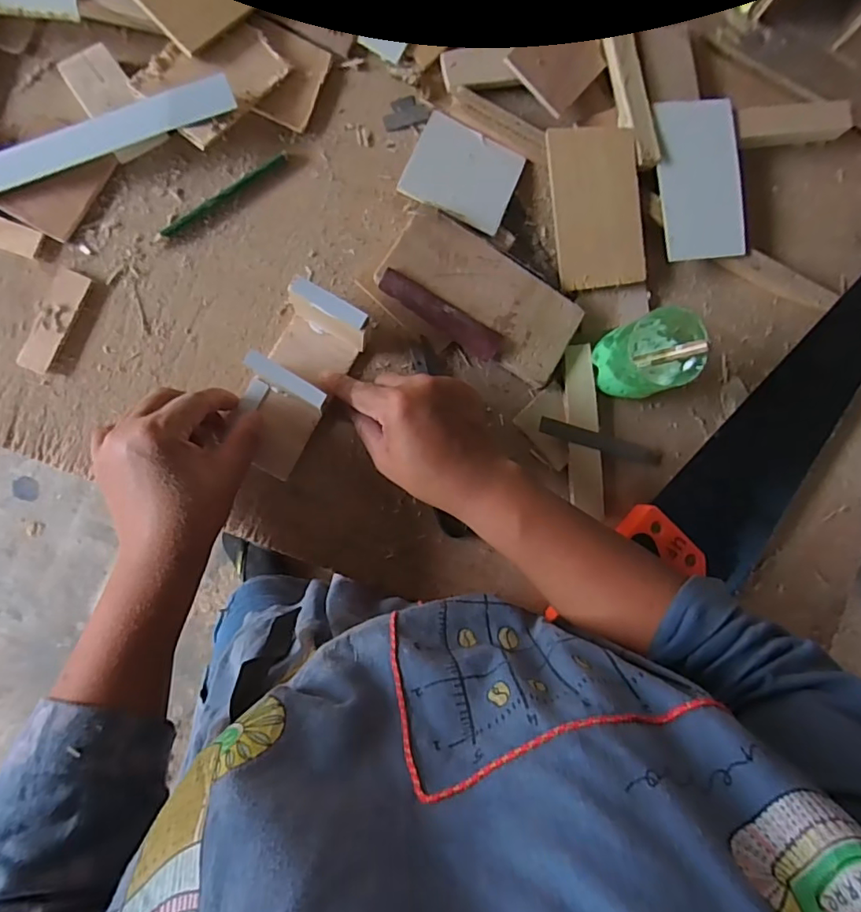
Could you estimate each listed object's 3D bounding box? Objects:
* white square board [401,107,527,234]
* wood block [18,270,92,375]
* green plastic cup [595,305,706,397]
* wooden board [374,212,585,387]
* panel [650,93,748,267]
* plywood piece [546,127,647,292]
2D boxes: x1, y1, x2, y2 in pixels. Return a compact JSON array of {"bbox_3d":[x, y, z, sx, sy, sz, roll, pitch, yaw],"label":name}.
[{"bbox_3d":[0.026,-0.218,0.407,0.081,0.004,0.080,23,75,-7],"label":"white square board"},{"bbox_3d":[-0.262,-0.094,0.367,0.023,0.007,0.074,20,87,-8],"label":"wood block"},{"bbox_3d":[0.163,-0.076,0.398,0.060,0.077,0.057,0,90,-8],"label":"green plastic cup"},{"bbox_3d":[0.042,-0.124,0.397,0.148,0.008,0.075,30,85,-12],"label":"wooden board"},{"bbox_3d":[0.221,-0.227,0.429,0.071,0.010,0.128,-8,90,-5],"label":"panel"},{"bbox_3d":[0.132,-0.196,0.416,0.069,0.004,0.120,-8,96,-2],"label":"plywood piece"}]

